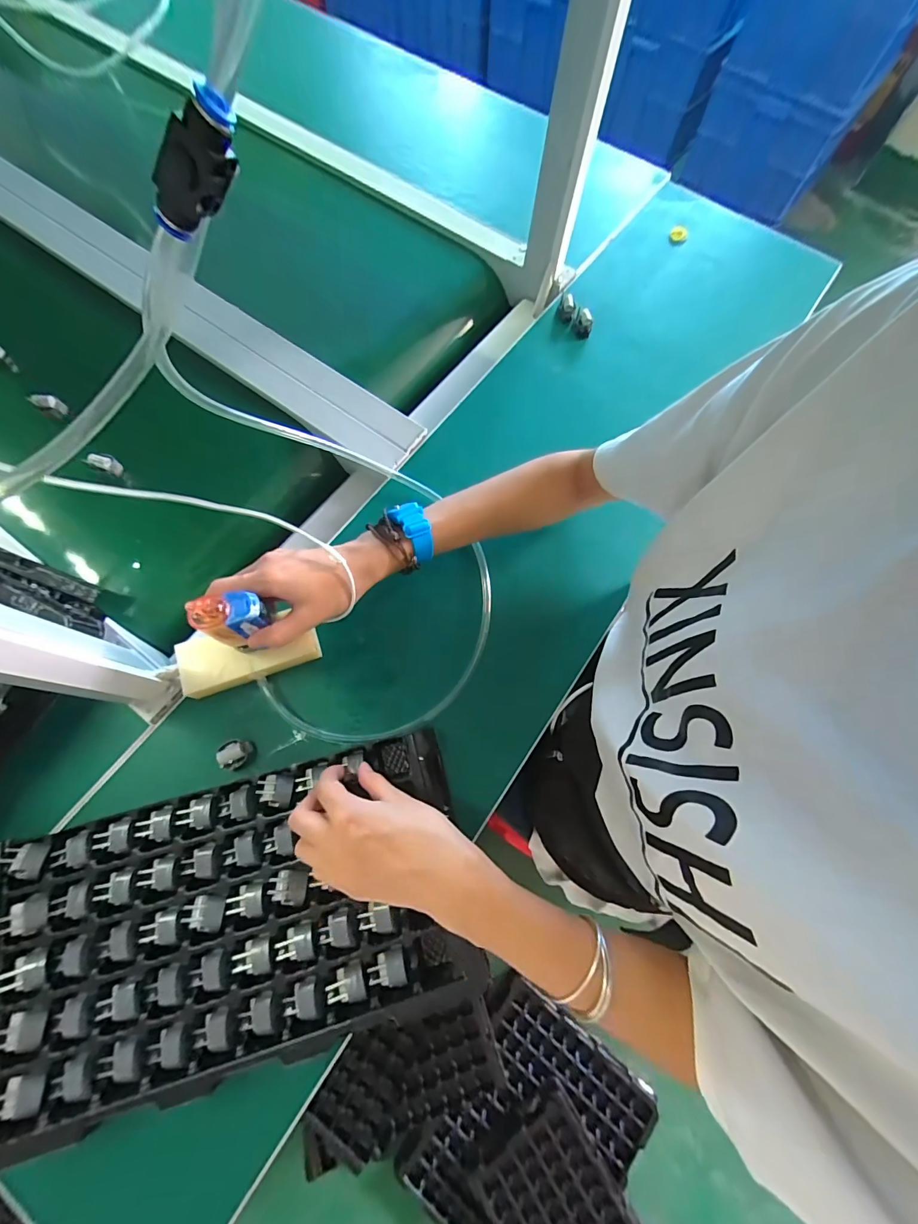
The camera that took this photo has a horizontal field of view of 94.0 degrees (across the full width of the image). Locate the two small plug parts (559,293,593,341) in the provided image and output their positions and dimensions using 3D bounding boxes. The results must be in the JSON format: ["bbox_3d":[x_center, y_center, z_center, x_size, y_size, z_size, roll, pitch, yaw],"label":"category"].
[{"bbox_3d":[0.148,-0.384,0.554,0.026,0.022,0.059,-33,77,-12],"label":"two small plug parts"}]

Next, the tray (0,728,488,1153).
[{"bbox_3d":[-0.173,0.234,0.339,0.349,0.029,0.190,-13,73,-6],"label":"tray"}]

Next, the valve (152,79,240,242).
[{"bbox_3d":[-0.097,-0.164,0.159,0.048,0.024,0.011,-32,70,35],"label":"valve"}]

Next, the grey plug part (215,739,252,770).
[{"bbox_3d":[-0.198,0.126,0.379,0.021,0.025,0.025,-19,74,-8],"label":"grey plug part"}]

